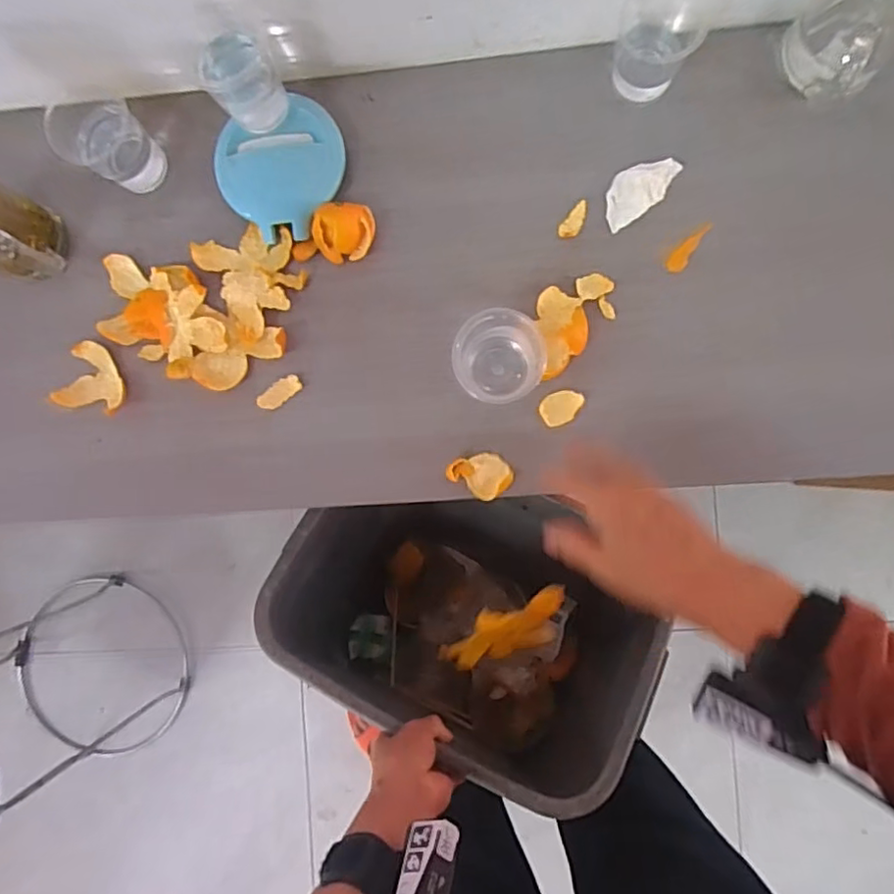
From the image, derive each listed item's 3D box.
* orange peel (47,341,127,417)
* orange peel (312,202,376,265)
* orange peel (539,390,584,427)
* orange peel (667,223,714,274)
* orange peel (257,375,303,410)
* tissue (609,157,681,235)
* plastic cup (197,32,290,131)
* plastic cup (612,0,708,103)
[{"bbox_3d":[-0.337,-0.067,0.584,0.055,0.028,0.063,10,90,5],"label":"orange peel"},{"bbox_3d":[-0.093,-0.194,0.553,0.053,0.031,0.044,-7,89,5],"label":"orange peel"},{"bbox_3d":[0.104,-0.037,0.555,0.040,0.005,0.028,-27,87,4],"label":"orange peel"},{"bbox_3d":[0.218,-0.183,0.555,0.018,0.004,0.053,33,92,5],"label":"orange peel"},{"bbox_3d":[-0.158,-0.051,0.573,0.042,0.009,0.019,-37,86,4],"label":"orange peel"},{"bbox_3d":[0.173,-0.232,0.547,0.075,0.013,0.040,-35,87,4],"label":"tissue"},{"bbox_3d":[-0.171,-0.309,0.522,0.053,0.063,0.049,0,89,5],"label":"plastic cup"},{"bbox_3d":[0.182,-0.353,0.533,0.070,0.068,0.065,0,89,5],"label":"plastic cup"}]

